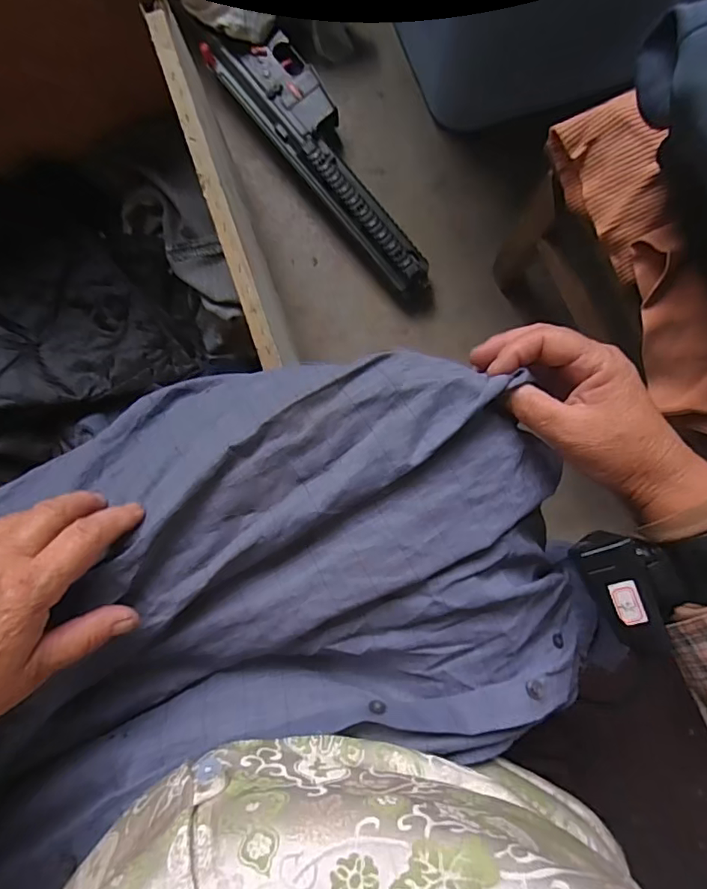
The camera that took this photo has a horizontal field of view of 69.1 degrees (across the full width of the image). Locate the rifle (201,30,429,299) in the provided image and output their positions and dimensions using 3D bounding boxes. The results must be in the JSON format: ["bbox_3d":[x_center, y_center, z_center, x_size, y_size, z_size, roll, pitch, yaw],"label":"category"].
[{"bbox_3d":[-0.020,-0.396,0.736,0.117,0.055,0.426,-39,87,-1],"label":"rifle"}]

